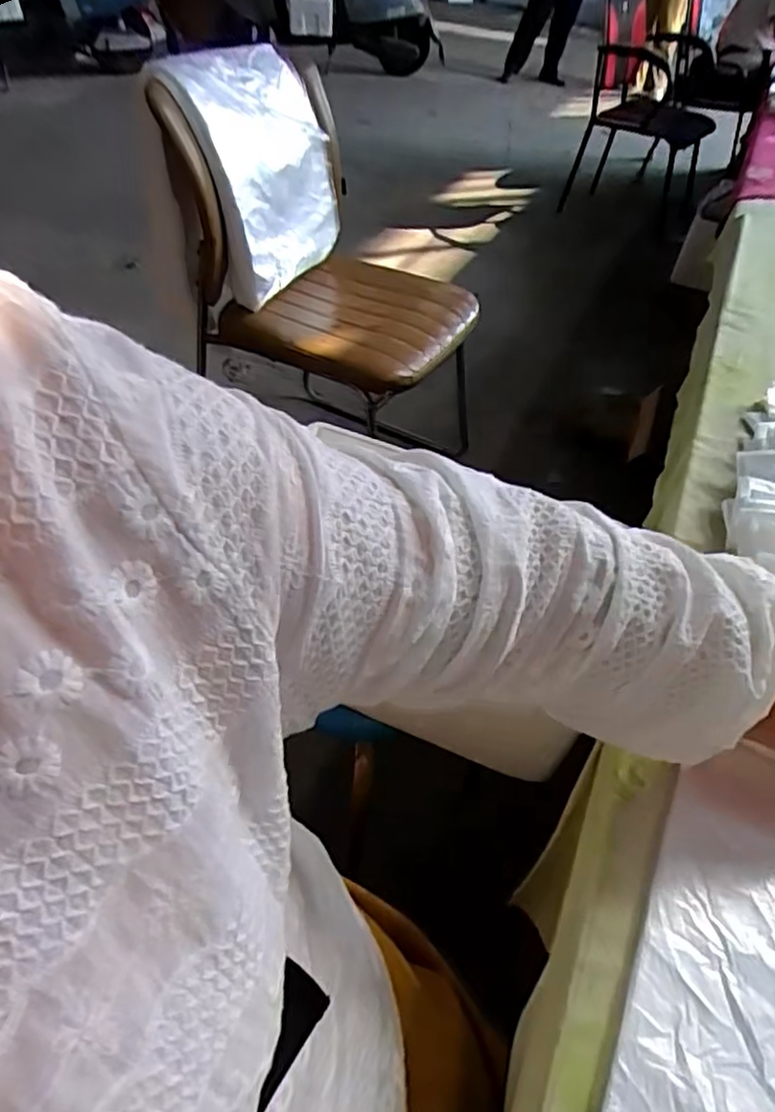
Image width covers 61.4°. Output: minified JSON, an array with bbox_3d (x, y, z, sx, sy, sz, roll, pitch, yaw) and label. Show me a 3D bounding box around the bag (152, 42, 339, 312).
[{"bbox_3d":[-0.226,-0.694,1.203,0.137,0.369,0.297,29,50,21],"label":"bag"}]

